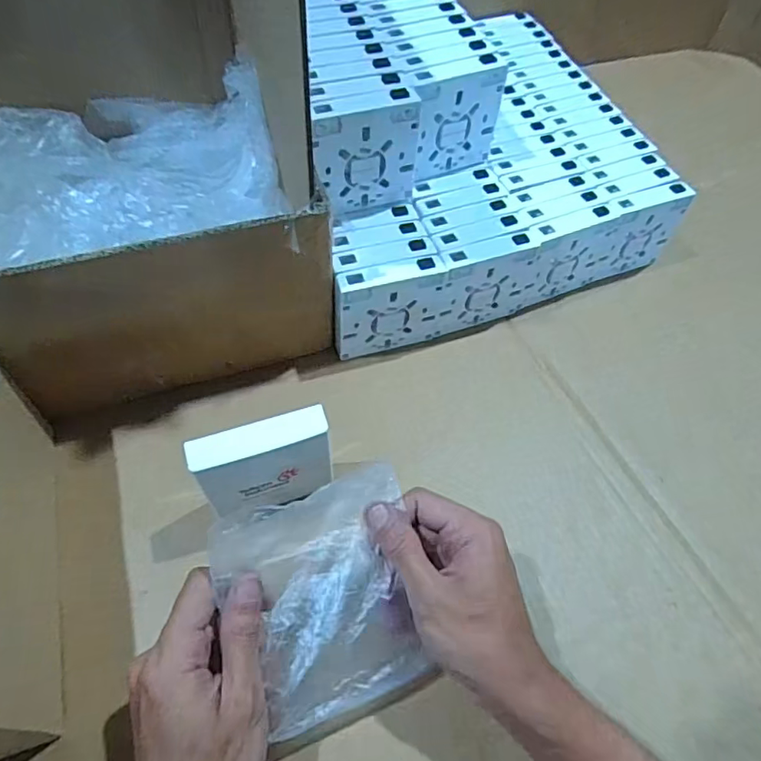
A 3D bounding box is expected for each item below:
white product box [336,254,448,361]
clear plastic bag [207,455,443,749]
[{"bbox_3d":[0.005,-0.059,0.456,0.089,0.086,0.020,-14,59,-13],"label":"white product box"},{"bbox_3d":[-0.025,0.122,0.313,0.112,0.017,0.121,-17,80,-23],"label":"clear plastic bag"}]

